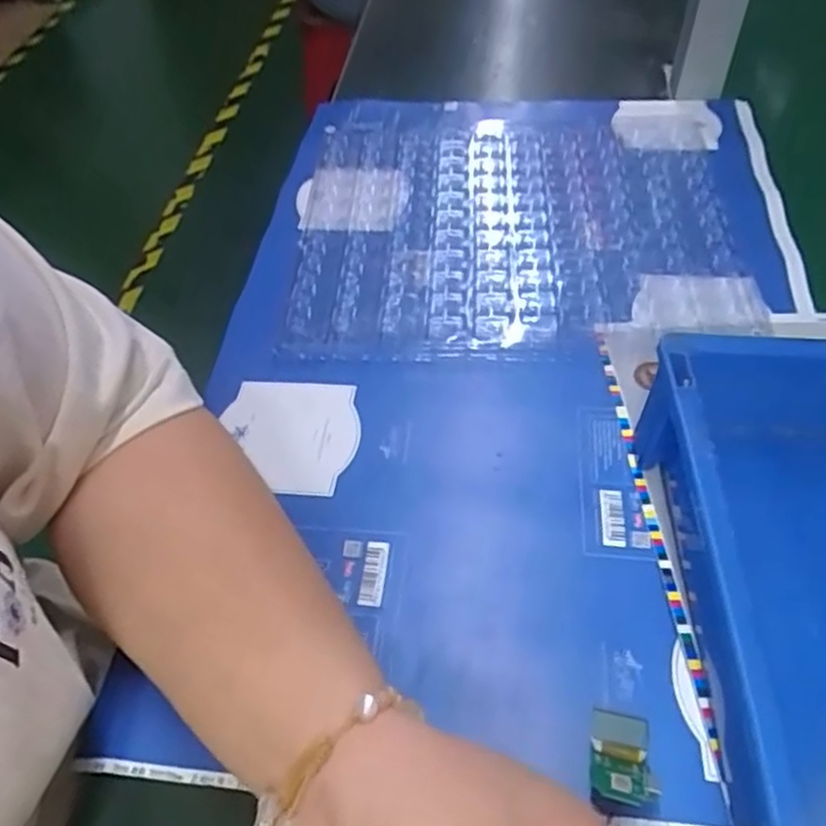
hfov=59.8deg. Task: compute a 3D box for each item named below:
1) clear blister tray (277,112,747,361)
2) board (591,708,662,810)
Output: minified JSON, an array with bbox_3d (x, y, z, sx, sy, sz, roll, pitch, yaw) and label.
[{"bbox_3d":[0.076,-0.137,0.505,0.303,0.024,0.252,-1,51,1],"label":"clear blister tray"},{"bbox_3d":[0.082,0.135,0.283,0.023,0.005,0.036,4,29,11],"label":"board"}]

